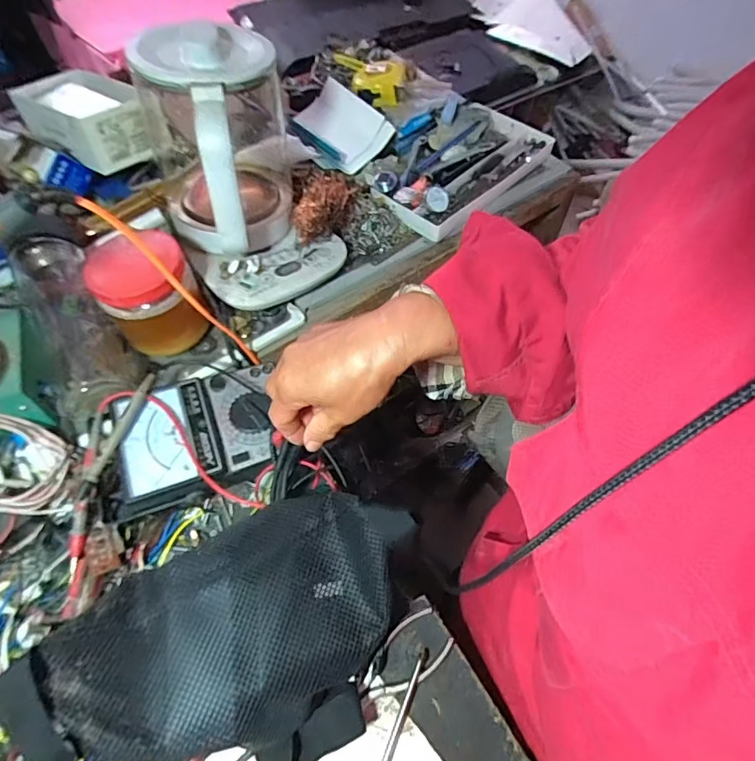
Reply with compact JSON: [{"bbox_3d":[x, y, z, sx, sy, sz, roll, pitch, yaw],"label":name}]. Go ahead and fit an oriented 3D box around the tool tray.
[{"bbox_3d":[0.114,-0.316,0.679,0.159,0.049,0.275,36,64,18],"label":"tool tray"}]

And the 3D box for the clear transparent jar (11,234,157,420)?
[{"bbox_3d":[-0.307,-0.053,0.497,0.091,0.106,0.180,-29,64,-18],"label":"clear transparent jar"}]

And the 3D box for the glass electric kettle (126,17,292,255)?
[{"bbox_3d":[-0.165,-0.246,0.516,0.144,0.199,0.204,-16,61,-11],"label":"glass electric kettle"}]

